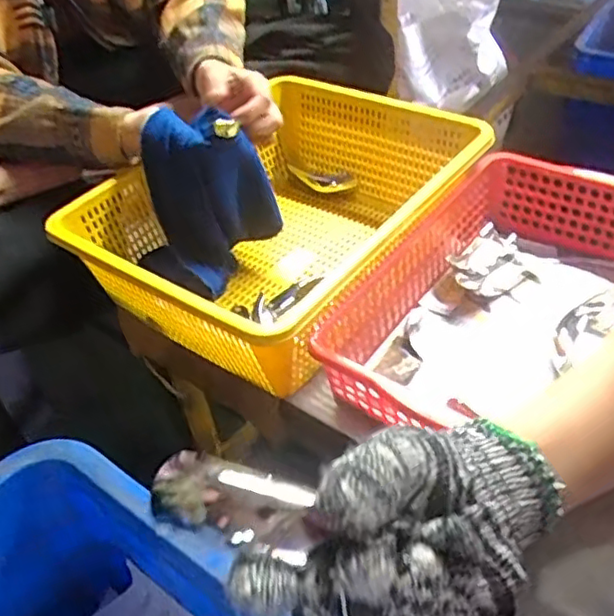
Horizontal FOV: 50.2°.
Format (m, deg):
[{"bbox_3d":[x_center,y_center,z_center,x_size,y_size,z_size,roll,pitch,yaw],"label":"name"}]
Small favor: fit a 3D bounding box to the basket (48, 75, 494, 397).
[{"bbox_3d":[-0.015,-0.097,0.716,0.304,0.134,0.415,27,53,31],"label":"basket"}]

